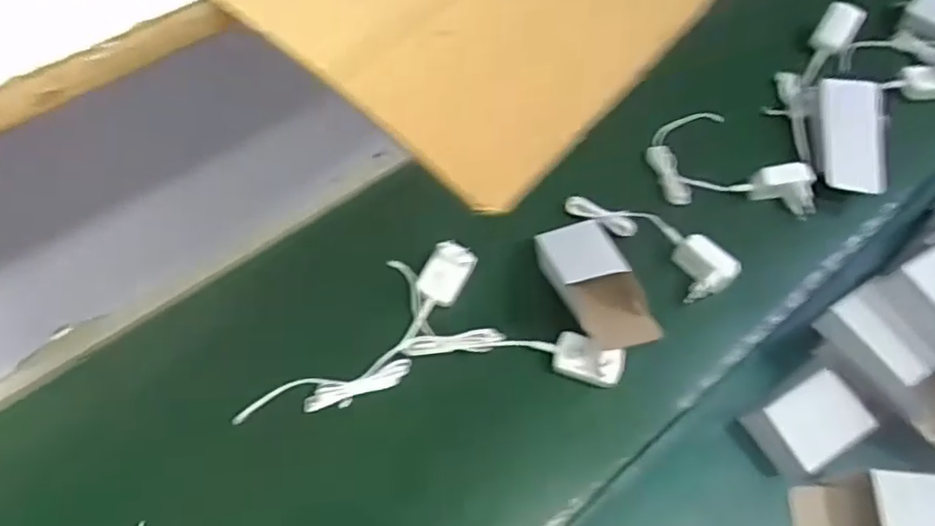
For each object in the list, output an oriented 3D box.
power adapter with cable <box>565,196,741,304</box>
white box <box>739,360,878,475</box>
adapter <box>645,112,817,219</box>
[{"bbox_3d":[0.197,-0.026,0.690,0.189,0.039,0.057,34,59,22],"label":"power adapter with cable"},{"bbox_3d":[0.313,0.148,0.596,0.094,0.050,0.075,-25,58,-20],"label":"white box"},{"bbox_3d":[0.301,-0.124,0.761,0.175,0.038,0.156,-2,53,-4],"label":"adapter"}]

